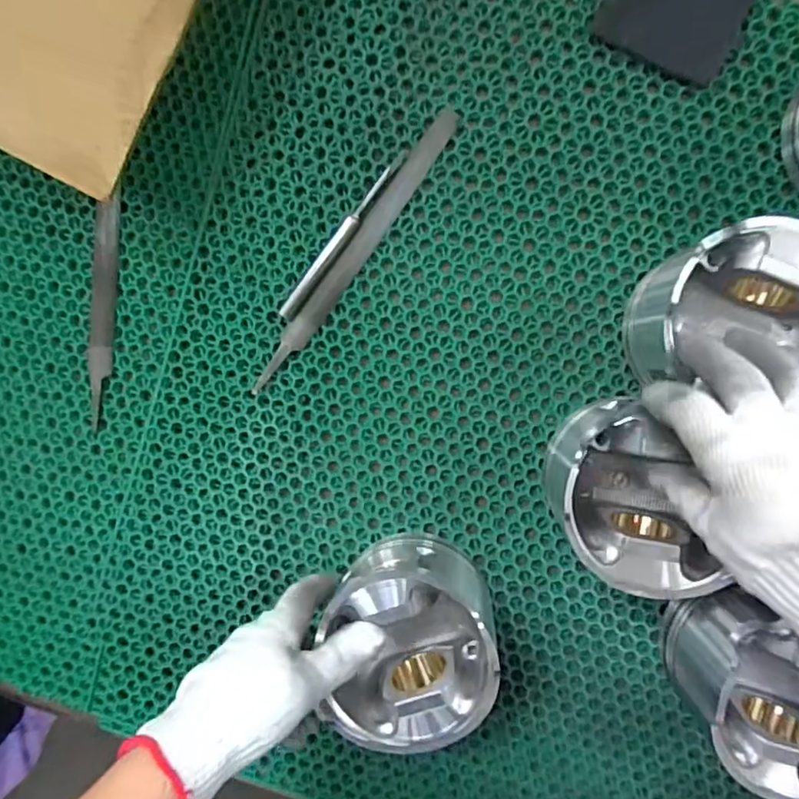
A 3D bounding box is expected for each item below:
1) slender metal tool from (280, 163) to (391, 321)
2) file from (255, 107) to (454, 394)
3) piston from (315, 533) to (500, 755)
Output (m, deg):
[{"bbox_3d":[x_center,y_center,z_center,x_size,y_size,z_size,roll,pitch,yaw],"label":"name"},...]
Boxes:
[{"bbox_3d":[-0.045,-0.111,0.429,0.012,0.013,0.125,37,97,3],"label":"slender metal tool"},{"bbox_3d":[-0.033,-0.104,0.431,0.020,0.008,0.238,37,97,3],"label":"file"},{"bbox_3d":[0.009,0.155,0.398,0.102,0.091,0.108,0,94,7],"label":"piston"}]

